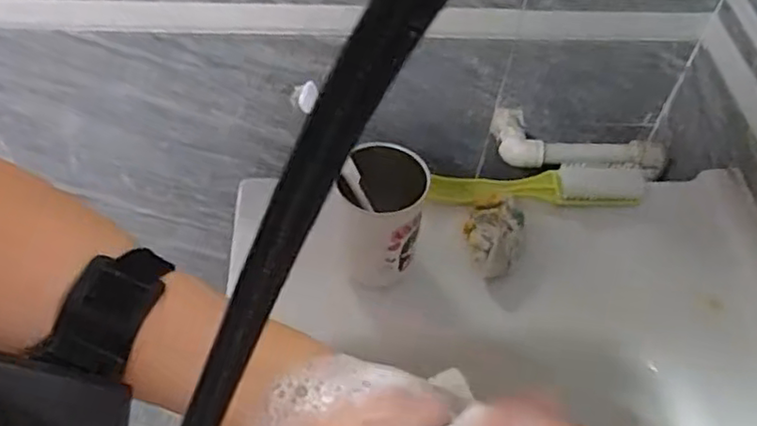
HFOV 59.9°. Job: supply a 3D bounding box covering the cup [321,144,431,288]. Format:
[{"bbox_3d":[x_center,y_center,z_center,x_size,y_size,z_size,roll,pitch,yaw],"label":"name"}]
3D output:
[{"bbox_3d":[0.001,0.005,0.558,0.070,0.109,0.075,2,52,-2],"label":"cup"}]

